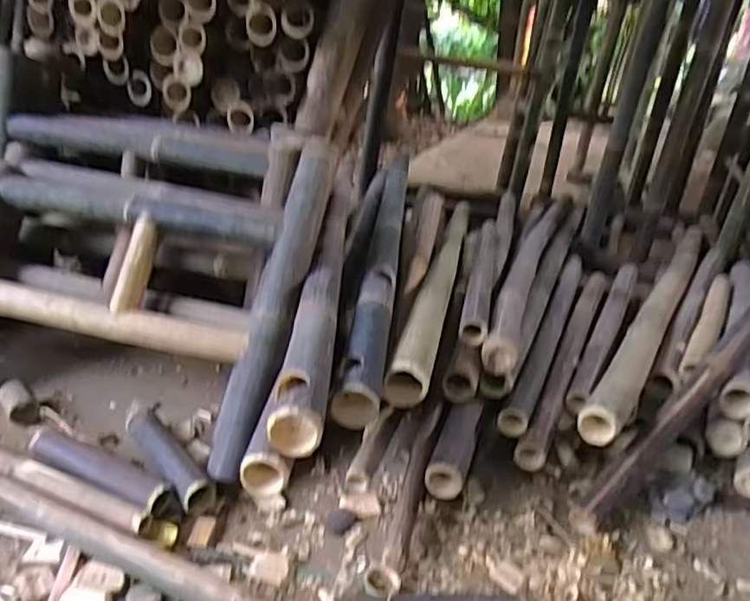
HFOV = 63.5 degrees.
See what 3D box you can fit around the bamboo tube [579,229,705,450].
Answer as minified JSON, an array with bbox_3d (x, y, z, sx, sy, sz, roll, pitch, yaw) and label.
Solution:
[{"bbox_3d":[0.740,0.007,1.569,0.078,0.081,1.363,21,29,26],"label":"bamboo tube"}]

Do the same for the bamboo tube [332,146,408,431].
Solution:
[{"bbox_3d":[0.023,-0.128,1.409,0.069,0.067,1.323,8,26,1],"label":"bamboo tube"}]

